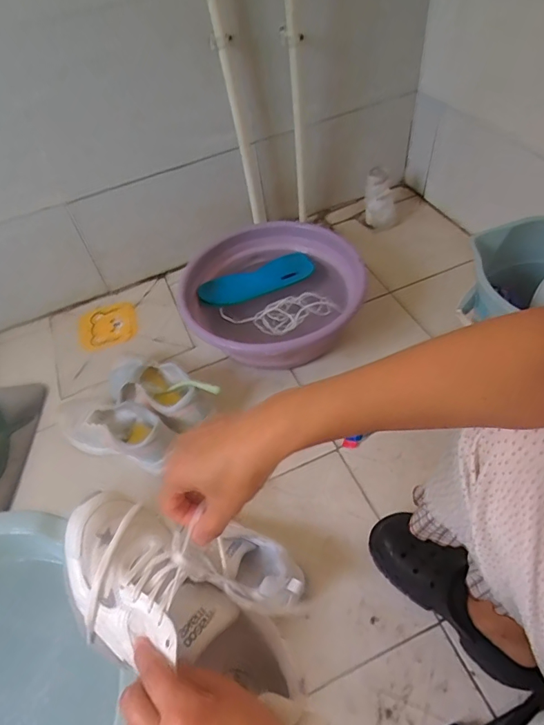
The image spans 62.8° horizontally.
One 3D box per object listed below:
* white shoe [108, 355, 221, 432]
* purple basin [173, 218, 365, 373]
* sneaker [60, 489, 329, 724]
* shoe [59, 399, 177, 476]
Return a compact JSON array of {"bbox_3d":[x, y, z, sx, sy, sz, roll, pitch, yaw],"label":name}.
[{"bbox_3d":[-0.212,0.055,0.850,0.258,0.106,0.098,22,58,23],"label":"white shoe"},{"bbox_3d":[-0.011,-0.138,0.953,0.355,0.131,0.356,-3,52,4],"label":"purple basin"},{"bbox_3d":[-0.074,0.204,0.360,0.247,0.081,0.095,32,61,10],"label":"sneaker"},{"bbox_3d":[-0.282,0.123,0.814,0.255,0.088,0.090,13,55,15],"label":"shoe"}]

